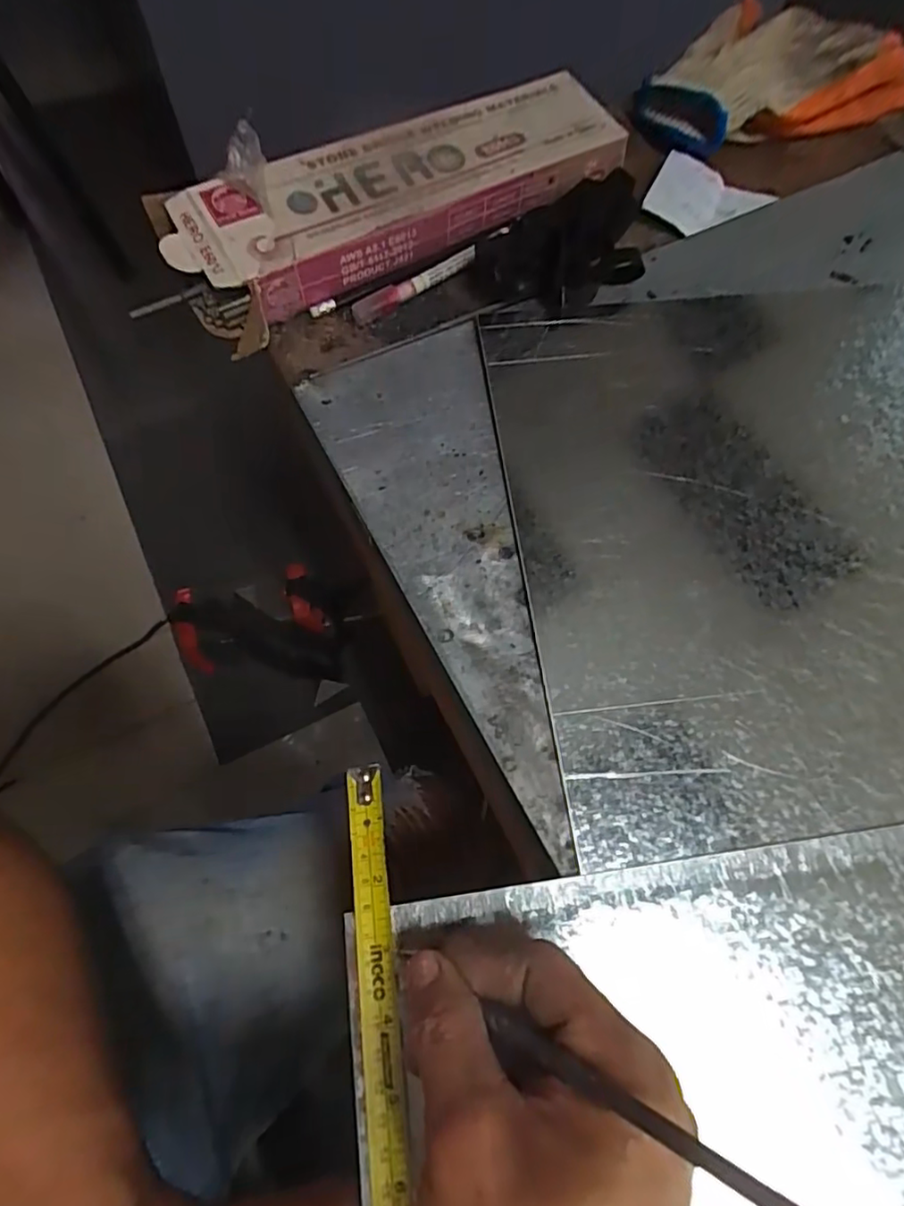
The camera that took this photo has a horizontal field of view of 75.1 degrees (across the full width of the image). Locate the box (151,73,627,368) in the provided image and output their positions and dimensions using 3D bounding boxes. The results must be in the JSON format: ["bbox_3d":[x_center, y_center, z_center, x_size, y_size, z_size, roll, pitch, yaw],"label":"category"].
[{"bbox_3d":[-0.032,-0.285,0.416,0.334,0.048,0.110,-30,68,-13],"label":"box"}]

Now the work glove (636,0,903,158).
[{"bbox_3d":[0.254,-0.427,0.481,0.216,0.041,0.127,-21,67,-10],"label":"work glove"}]

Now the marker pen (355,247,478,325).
[{"bbox_3d":[-0.026,-0.221,0.407,0.095,0.015,0.013,-32,69,-14],"label":"marker pen"}]

